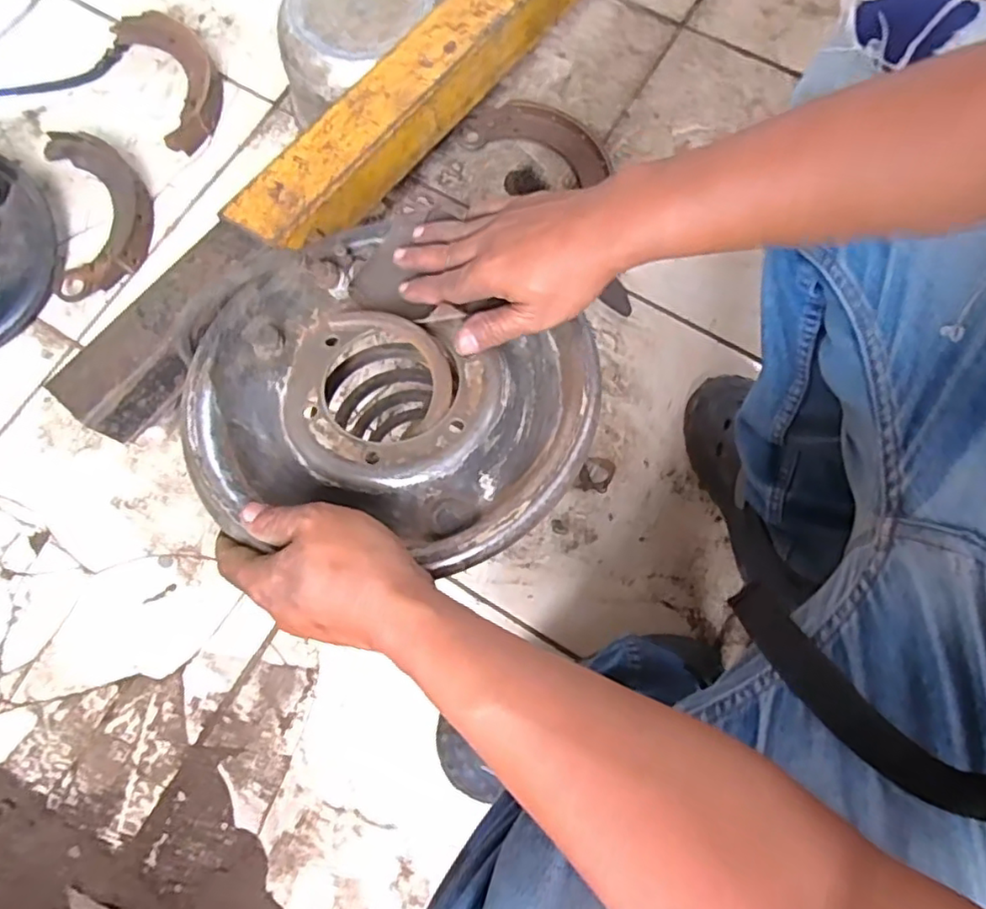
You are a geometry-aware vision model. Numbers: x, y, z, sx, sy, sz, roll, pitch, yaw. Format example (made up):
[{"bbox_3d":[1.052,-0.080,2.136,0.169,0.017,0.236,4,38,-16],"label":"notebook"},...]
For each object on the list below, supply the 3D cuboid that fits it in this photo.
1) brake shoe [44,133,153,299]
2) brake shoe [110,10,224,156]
[{"bbox_3d":[-0.488,-0.301,0.783,0.120,0.032,0.221,-11,77,-4],"label":"brake shoe"},{"bbox_3d":[-0.420,-0.502,0.838,0.103,0.032,0.217,-25,79,-7],"label":"brake shoe"}]

